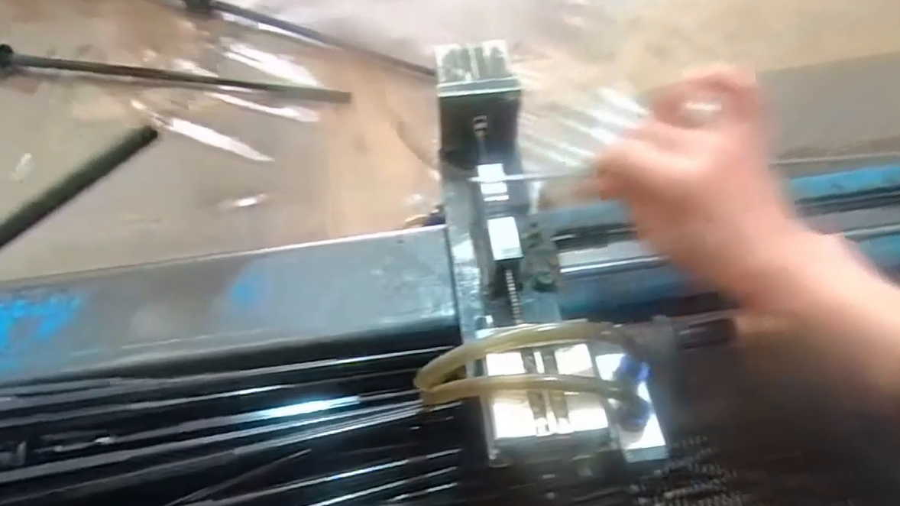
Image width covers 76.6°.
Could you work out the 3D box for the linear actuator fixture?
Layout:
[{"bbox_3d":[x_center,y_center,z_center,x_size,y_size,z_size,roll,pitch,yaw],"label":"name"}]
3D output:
[{"bbox_3d":[0.033,-0.010,0.347,0.101,0.085,0.275,-12,59,-6],"label":"linear actuator fixture"}]

